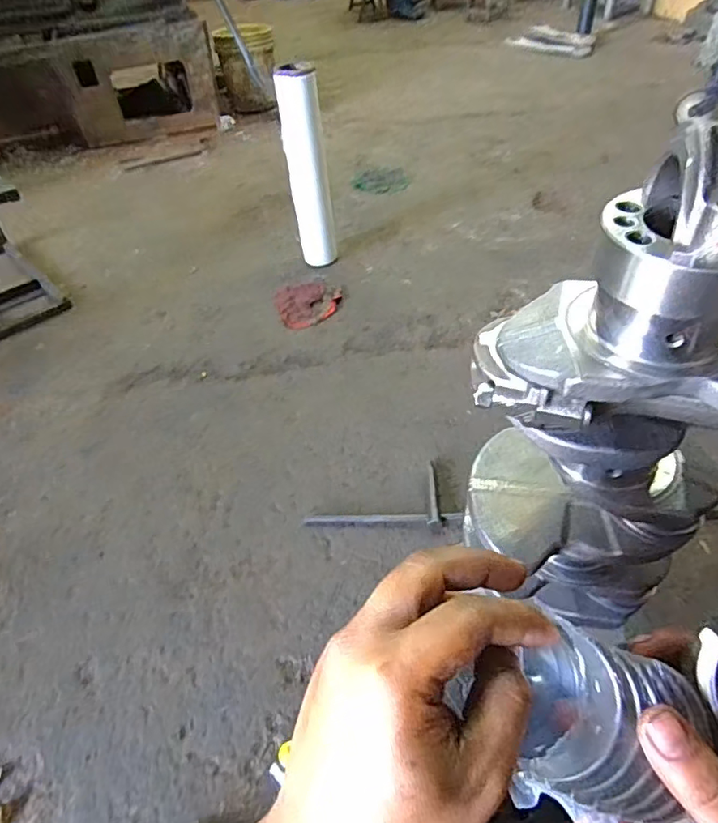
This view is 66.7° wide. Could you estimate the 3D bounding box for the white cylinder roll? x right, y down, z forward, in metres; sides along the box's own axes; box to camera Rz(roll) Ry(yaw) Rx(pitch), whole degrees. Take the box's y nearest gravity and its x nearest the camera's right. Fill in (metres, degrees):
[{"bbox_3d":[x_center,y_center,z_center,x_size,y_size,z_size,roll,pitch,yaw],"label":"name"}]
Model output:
[{"bbox_3d":[-0.136,-0.640,1.491,0.111,0.507,0.090,-6,45,-3],"label":"white cylinder roll"}]

